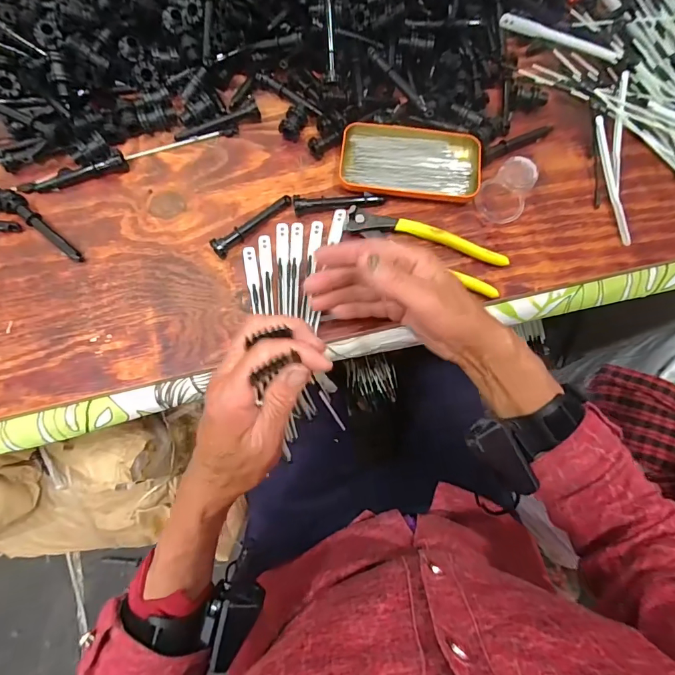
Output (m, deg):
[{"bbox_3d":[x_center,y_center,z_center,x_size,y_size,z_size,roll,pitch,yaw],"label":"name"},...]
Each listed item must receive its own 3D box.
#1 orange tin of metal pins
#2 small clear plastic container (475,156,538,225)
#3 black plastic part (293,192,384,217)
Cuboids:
[{"bbox_3d":[0.079,-0.191,0.433,0.145,0.018,0.082,7,76,0],"label":"orange tin of metal pins"},{"bbox_3d":[0.173,-0.150,0.410,0.047,0.057,0.042,37,78,7],"label":"small clear plastic container"},{"bbox_3d":[0.002,-0.140,0.416,0.093,0.016,0.018,-7,76,-3],"label":"black plastic part"}]

